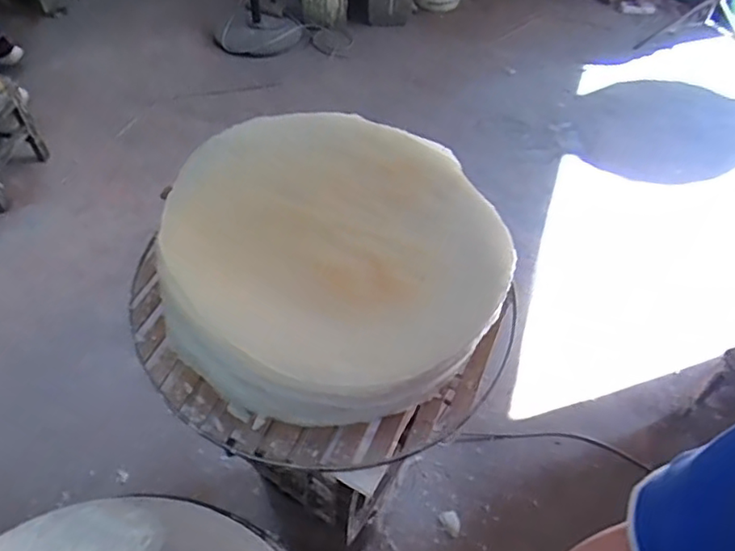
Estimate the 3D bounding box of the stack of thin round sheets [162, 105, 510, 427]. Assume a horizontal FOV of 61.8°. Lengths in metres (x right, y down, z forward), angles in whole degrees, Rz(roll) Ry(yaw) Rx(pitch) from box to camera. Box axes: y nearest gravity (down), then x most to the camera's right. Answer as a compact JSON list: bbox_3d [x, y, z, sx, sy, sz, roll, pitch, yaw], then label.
[{"bbox_3d":[-0.028,-0.031,0.713,0.373,0.107,0.390,10,51,5],"label":"stack of thin round sheets"}]

